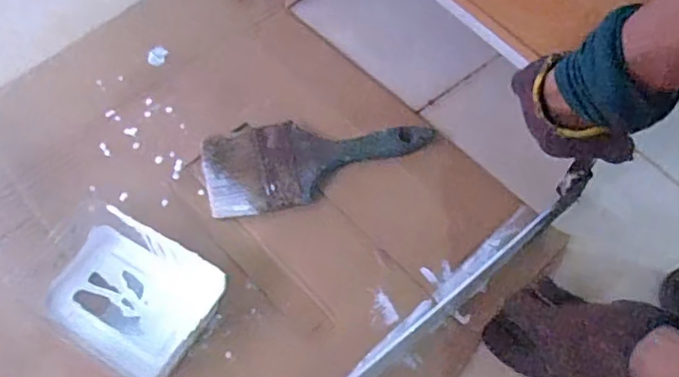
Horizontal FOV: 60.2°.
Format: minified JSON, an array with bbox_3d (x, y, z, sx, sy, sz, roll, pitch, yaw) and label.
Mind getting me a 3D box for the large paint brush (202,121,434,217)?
[{"bbox_3d":[-0.023,-0.033,0.618,0.233,0.024,0.100,-11,63,-6],"label":"large paint brush"}]

